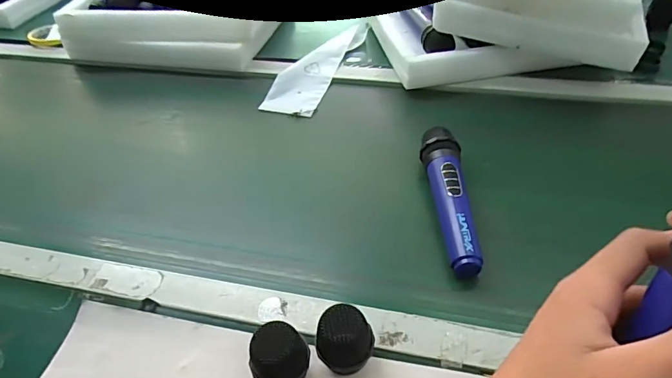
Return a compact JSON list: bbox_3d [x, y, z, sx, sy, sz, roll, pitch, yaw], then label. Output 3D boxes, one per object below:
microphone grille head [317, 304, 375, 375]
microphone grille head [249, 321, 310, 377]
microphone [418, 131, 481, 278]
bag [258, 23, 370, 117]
[{"bbox_3d":[0.008,0.130,0.371,0.046,0.057,0.039,-17,46,-13],"label":"microphone grille head"},{"bbox_3d":[-0.046,0.142,0.363,0.046,0.057,0.042,12,47,16],"label":"microphone grille head"},{"bbox_3d":[0.129,0.009,0.501,0.042,0.054,0.192,-3,44,2],"label":"microphone"},{"bbox_3d":[-0.030,-0.217,0.760,0.087,0.021,0.277,13,47,17],"label":"bag"}]

